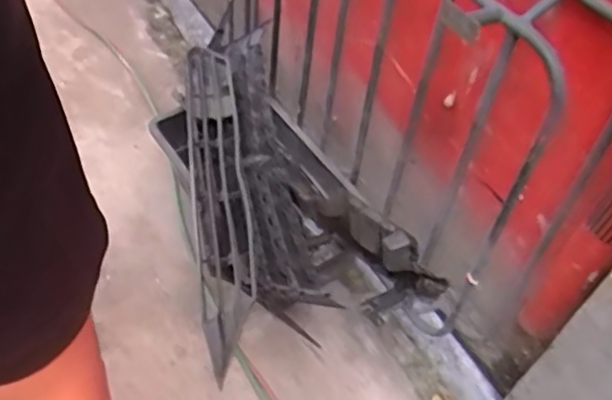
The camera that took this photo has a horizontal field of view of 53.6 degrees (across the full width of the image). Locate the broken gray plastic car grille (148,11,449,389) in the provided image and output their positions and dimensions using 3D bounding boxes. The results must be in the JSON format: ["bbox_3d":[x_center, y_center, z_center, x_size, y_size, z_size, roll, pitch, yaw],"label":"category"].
[{"bbox_3d":[-0.102,-0.074,1.311,0.374,0.285,0.899,-15,55,-11],"label":"broken gray plastic car grille"}]

